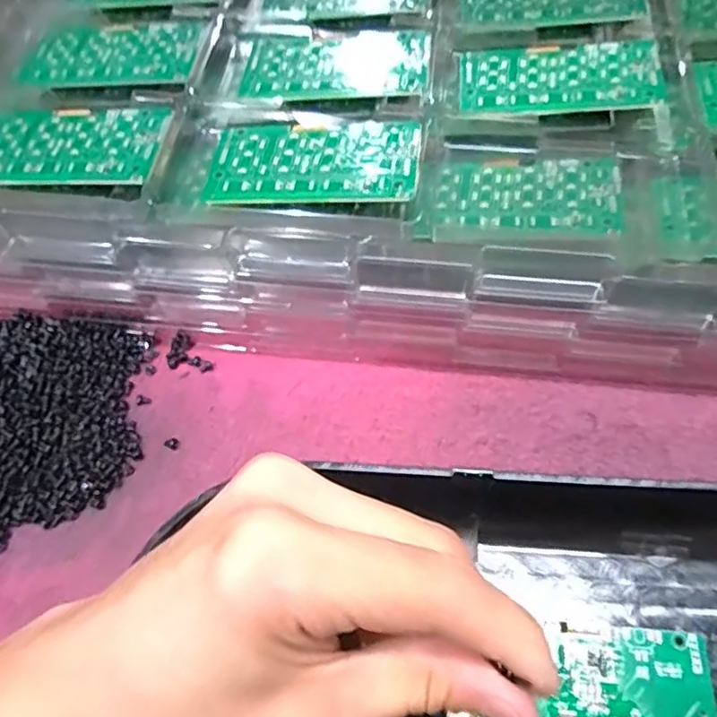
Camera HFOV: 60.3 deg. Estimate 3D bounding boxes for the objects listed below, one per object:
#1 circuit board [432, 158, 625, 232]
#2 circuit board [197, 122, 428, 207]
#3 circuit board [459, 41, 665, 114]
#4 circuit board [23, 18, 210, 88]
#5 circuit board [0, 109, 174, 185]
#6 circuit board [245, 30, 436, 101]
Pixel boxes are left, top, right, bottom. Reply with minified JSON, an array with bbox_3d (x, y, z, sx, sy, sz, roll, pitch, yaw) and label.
[{"bbox_3d":[0.077,-0.076,0.282,0.082,0.006,0.042,6,61,6],"label":"circuit board"},{"bbox_3d":[-0.020,-0.088,0.279,0.093,0.009,0.048,3,61,5],"label":"circuit board"},{"bbox_3d":[0.097,-0.138,0.301,0.095,0.004,0.045,-4,61,1],"label":"circuit board"},{"bbox_3d":[-0.128,-0.162,0.325,0.097,0.005,0.051,9,62,13],"label":"circuit board"},{"bbox_3d":[-0.138,-0.099,0.289,0.095,0.008,0.047,5,61,6],"label":"circuit board"},{"bbox_3d":[-0.011,-0.149,0.313,0.091,0.006,0.047,2,61,4],"label":"circuit board"}]

